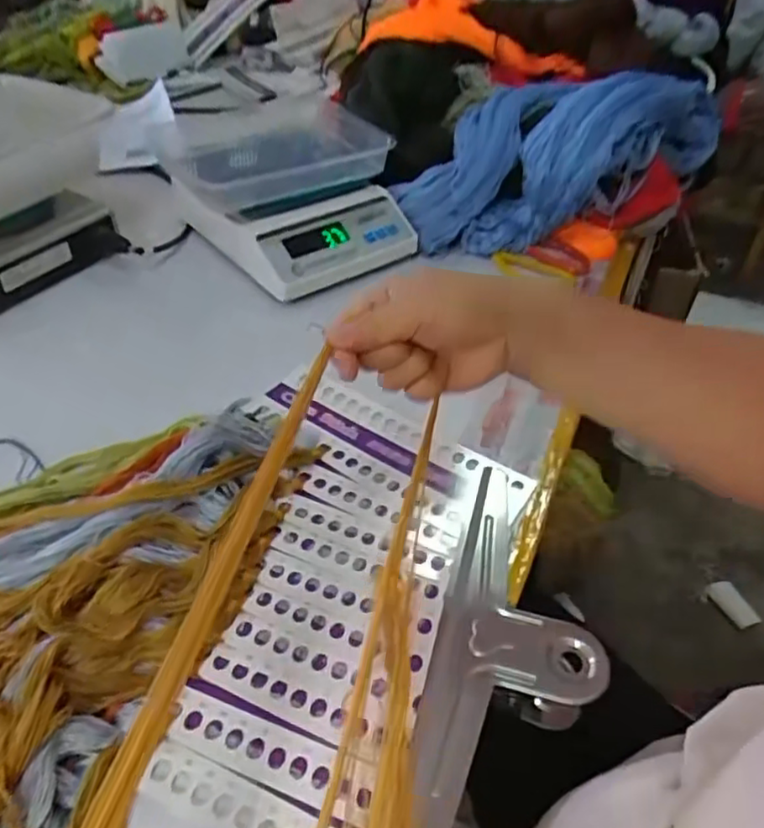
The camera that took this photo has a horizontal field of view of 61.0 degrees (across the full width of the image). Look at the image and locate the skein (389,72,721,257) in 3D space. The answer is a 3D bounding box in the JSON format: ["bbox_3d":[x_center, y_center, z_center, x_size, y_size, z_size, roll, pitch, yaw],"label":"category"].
[{"bbox_3d":[0.209,-0.314,0.774,0.374,0.140,0.161,-19,45,8],"label":"skein"}]

